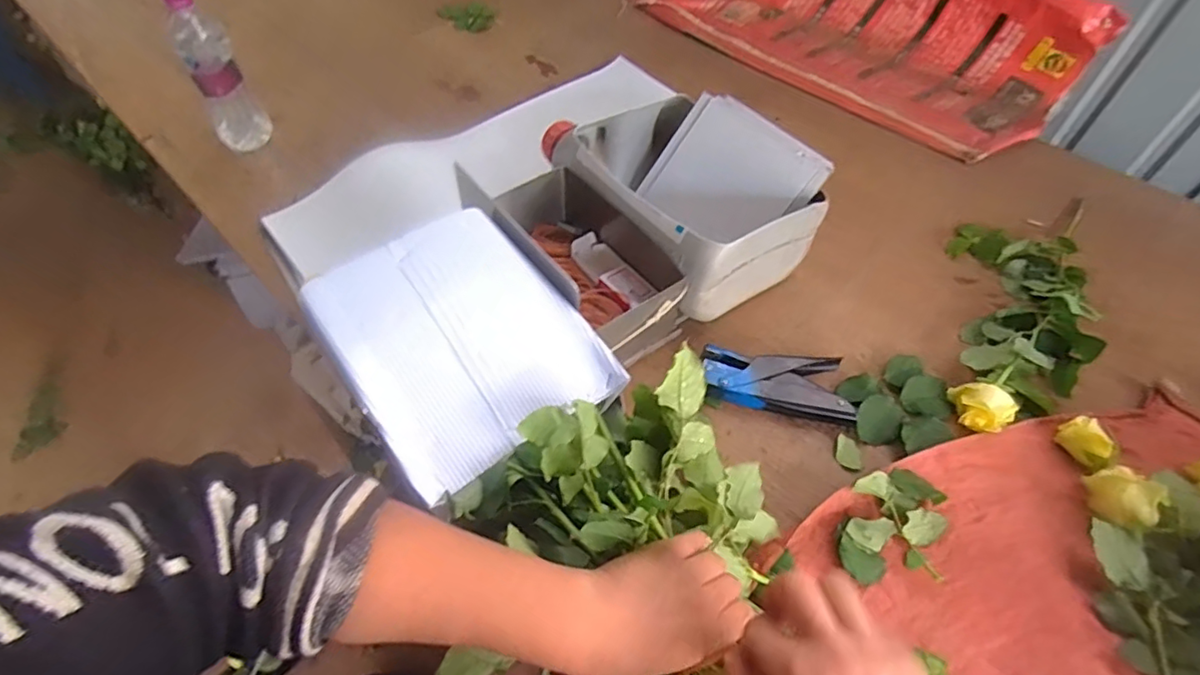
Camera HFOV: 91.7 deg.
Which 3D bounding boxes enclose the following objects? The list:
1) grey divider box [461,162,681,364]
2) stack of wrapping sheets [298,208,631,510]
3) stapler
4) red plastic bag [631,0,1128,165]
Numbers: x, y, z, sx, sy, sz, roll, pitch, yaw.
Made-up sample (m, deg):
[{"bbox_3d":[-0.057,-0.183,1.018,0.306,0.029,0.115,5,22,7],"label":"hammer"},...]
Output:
[{"bbox_3d":[-0.004,-0.082,0.630,0.120,0.087,0.222,-27,59,-19],"label":"grey divider box"},{"bbox_3d":[-0.109,-0.002,0.451,0.169,0.042,0.202,-31,60,-21],"label":"stack of wrapping sheets"},{"bbox_3d":[0.176,0.045,0.585,0.141,0.023,0.069,5,54,3],"label":"stapler"},{"bbox_3d":[0.391,-0.559,0.931,0.709,0.177,0.307,37,62,23],"label":"red plastic bag"}]

